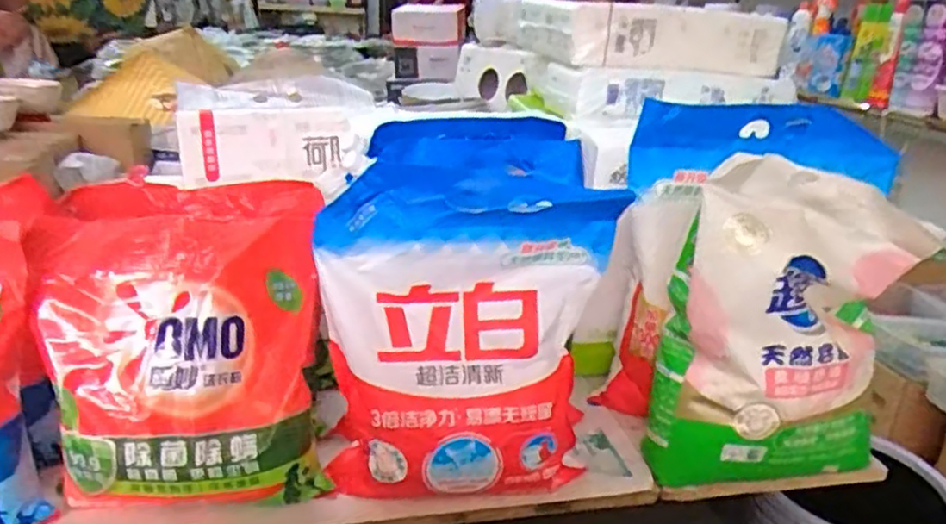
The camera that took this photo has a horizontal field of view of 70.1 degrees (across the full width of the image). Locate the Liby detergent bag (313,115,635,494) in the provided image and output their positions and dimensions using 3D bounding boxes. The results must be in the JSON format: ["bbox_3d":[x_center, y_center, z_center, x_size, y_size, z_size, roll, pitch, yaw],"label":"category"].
[{"bbox_3d":[-0.010,0.066,0.681,0.294,0.342,0.103,2,21,-2],"label":"Liby detergent bag"}]

